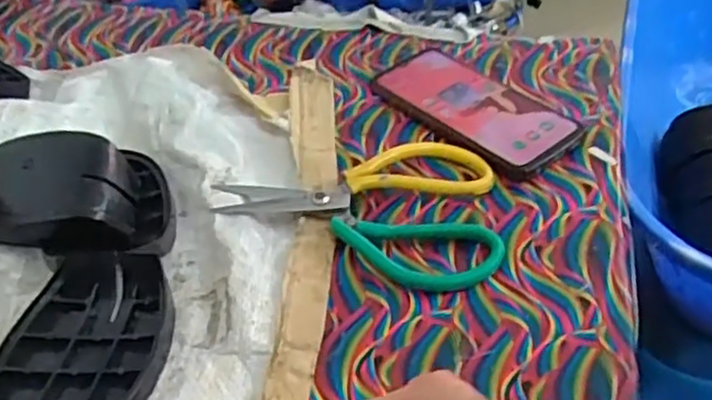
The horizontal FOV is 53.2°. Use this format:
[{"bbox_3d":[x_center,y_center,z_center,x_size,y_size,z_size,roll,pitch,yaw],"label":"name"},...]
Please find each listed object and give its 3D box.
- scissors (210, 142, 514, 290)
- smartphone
[{"bbox_3d":[0.003,0.000,0.471,0.178,0.014,0.123,3,44,7],"label":"scissors"},{"bbox_3d":[0.089,-0.073,0.544,0.084,0.010,0.159,-29,49,-24],"label":"smartphone"}]

